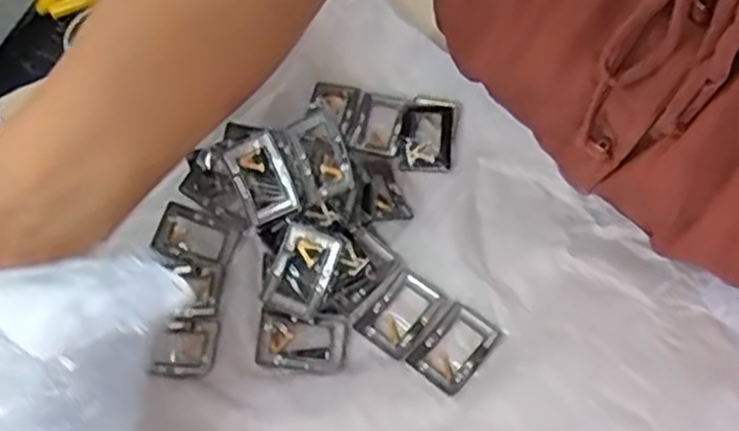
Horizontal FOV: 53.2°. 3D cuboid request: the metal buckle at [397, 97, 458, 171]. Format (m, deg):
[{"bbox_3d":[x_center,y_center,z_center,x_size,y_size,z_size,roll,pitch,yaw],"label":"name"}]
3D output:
[{"bbox_3d":[0.032,-0.047,0.412,0.032,0.005,0.048,2,59,5],"label":"metal buckle"}]

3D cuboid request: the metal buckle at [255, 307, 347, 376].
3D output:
[{"bbox_3d":[-0.033,0.061,0.356,0.042,0.009,0.028,5,59,6],"label":"metal buckle"}]

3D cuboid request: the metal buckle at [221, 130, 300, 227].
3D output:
[{"bbox_3d":[-0.055,-0.018,0.372,0.029,0.008,0.043,-21,92,17],"label":"metal buckle"}]

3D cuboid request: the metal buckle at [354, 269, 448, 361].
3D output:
[{"bbox_3d":[0.016,0.048,0.365,0.029,0.004,0.043,34,66,21],"label":"metal buckle"}]

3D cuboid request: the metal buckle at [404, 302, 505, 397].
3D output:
[{"bbox_3d":[0.041,0.063,0.355,0.029,0.004,0.042,36,67,22],"label":"metal buckle"}]

